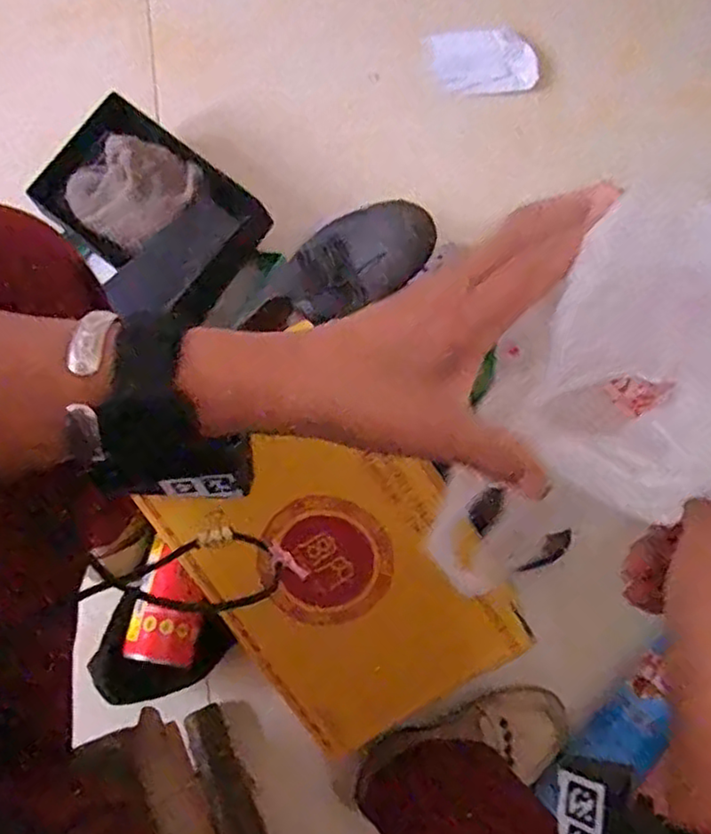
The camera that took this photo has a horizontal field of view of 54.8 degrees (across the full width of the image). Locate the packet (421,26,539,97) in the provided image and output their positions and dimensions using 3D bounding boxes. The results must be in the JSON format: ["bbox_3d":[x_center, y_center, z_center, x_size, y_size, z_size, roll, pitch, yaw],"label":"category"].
[{"bbox_3d":[0.167,-0.460,0.891,0.144,0.006,0.099,-14,78,-11],"label":"packet"}]

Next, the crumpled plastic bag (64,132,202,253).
[{"bbox_3d":[-0.245,-0.252,0.748,0.115,0.040,0.125,40,78,9],"label":"crumpled plastic bag"}]

